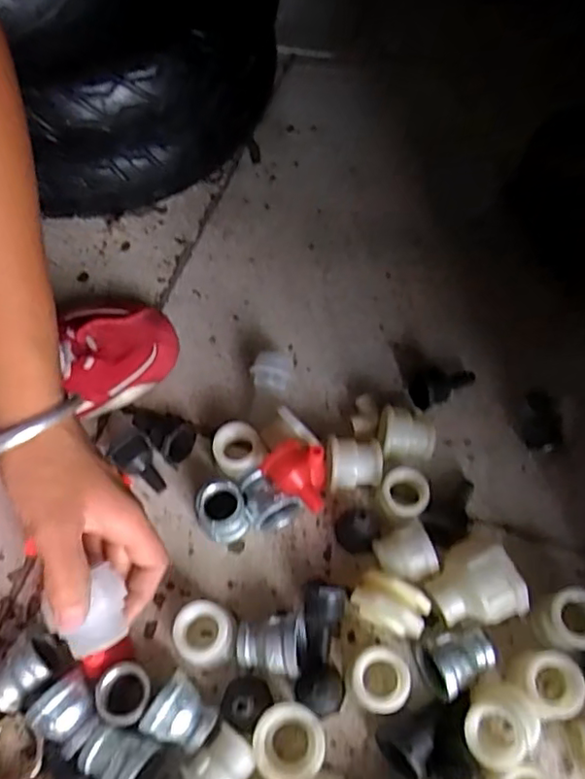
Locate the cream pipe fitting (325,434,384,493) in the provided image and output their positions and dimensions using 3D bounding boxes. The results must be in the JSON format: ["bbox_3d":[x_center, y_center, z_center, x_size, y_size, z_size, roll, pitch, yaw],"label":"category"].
[{"bbox_3d":[0.047,0.058,0.470,0.042,0.031,0.035,-2,64,0],"label":"cream pipe fitting"}]

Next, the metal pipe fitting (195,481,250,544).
[{"bbox_3d":[-0.051,0.091,0.456,0.033,0.041,0.036,-19,65,-8],"label":"metal pipe fitting"}]

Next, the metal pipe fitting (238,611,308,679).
[{"bbox_3d":[-0.014,0.173,0.421,0.045,0.032,0.037,2,64,2],"label":"metal pipe fitting"}]

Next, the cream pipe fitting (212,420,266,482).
[{"bbox_3d":[-0.039,0.051,0.479,0.039,0.039,0.043,-21,65,-8],"label":"cream pipe fitting"}]

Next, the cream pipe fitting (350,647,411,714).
[{"bbox_3d":[0.056,0.191,0.408,0.037,0.035,0.037,-2,64,0],"label":"cream pipe fitting"}]

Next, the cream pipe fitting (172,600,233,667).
[{"bbox_3d":[-0.059,0.167,0.423,0.037,0.038,0.039,-1,64,1],"label":"cream pipe fitting"}]

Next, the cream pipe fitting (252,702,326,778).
[{"bbox_3d":[-0.002,0.226,0.395,0.043,0.037,0.045,-1,64,1],"label":"cream pipe fitting"}]

